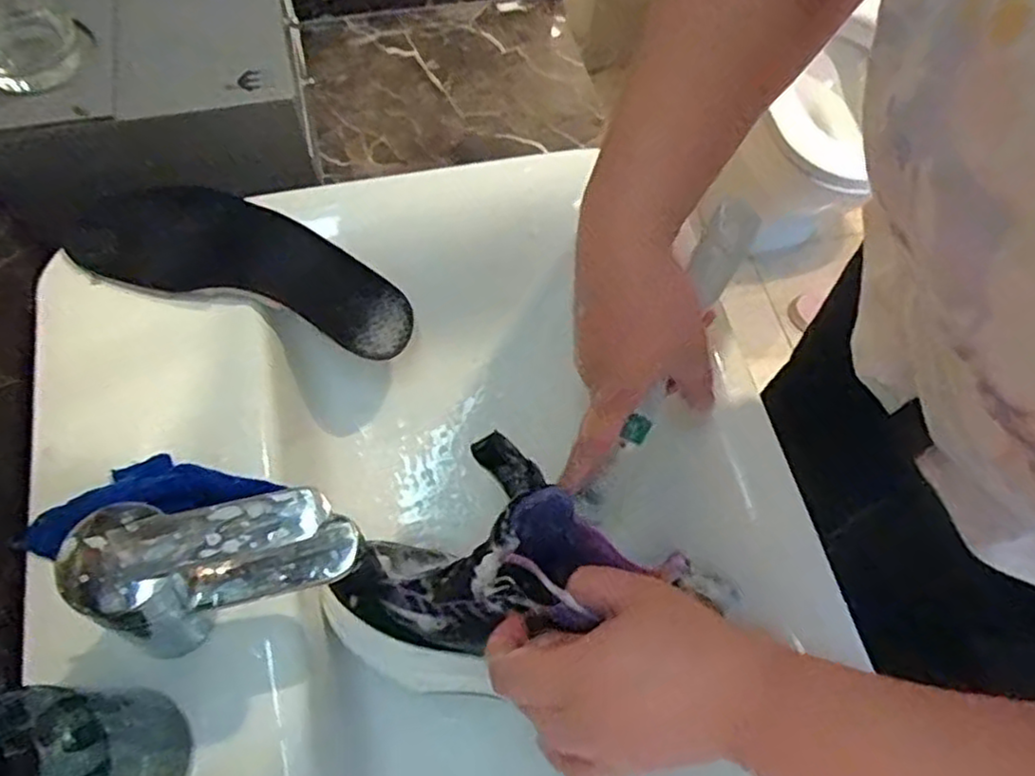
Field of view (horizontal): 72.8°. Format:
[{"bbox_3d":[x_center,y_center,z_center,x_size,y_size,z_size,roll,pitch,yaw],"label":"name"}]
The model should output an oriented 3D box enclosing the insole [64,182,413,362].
[{"bbox_3d":[-0.183,-0.083,0.484,0.228,0.030,0.081,19,65,-11],"label":"insole"}]

